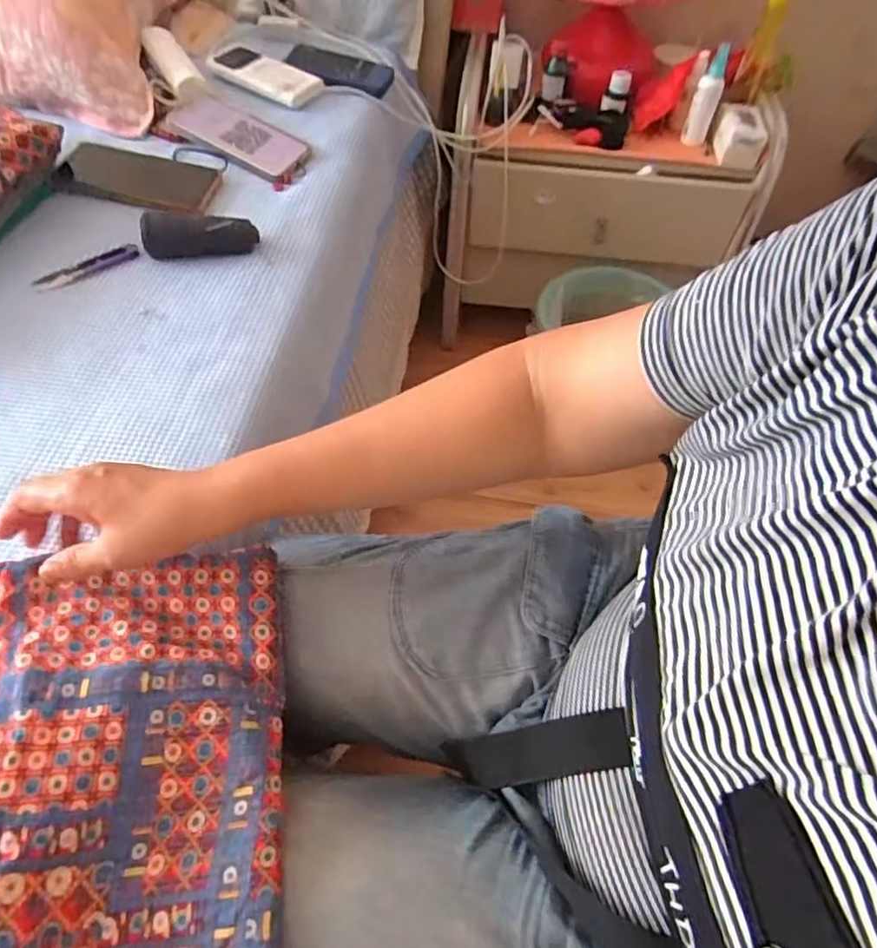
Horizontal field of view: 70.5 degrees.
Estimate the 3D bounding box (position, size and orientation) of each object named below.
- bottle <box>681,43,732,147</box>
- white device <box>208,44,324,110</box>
[{"bbox_3d":[0.413,-0.578,0.952,0.040,0.134,0.030,19,56,9],"label":"bottle"},{"bbox_3d":[-0.241,-0.540,0.830,0.170,0.018,0.074,25,57,13],"label":"white device"}]

